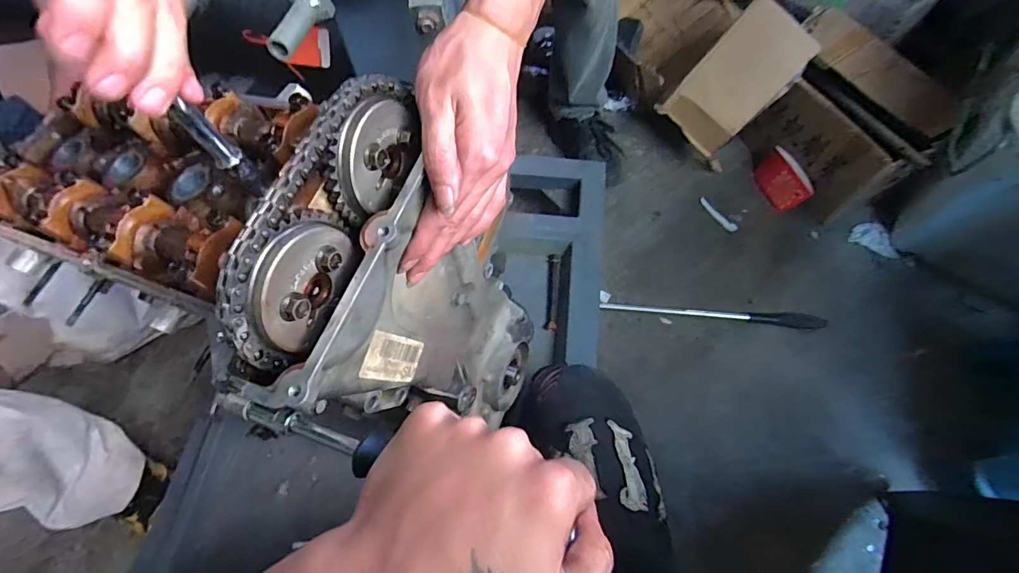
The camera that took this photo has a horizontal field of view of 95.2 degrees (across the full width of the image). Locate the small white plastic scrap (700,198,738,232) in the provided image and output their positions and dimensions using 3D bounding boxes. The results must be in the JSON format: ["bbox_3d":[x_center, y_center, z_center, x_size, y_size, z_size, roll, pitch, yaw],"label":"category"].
[{"bbox_3d":[0.490,-0.169,1.096,0.018,0.019,0.110,-29,67,-12],"label":"small white plastic scrap"}]

